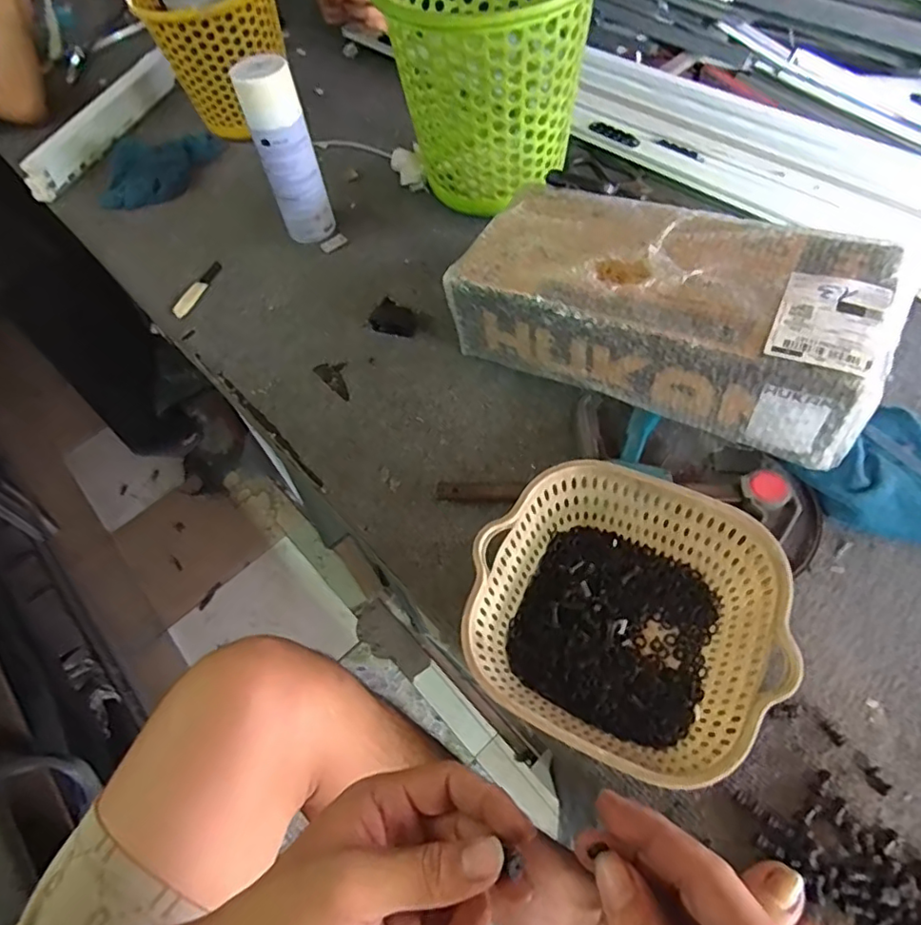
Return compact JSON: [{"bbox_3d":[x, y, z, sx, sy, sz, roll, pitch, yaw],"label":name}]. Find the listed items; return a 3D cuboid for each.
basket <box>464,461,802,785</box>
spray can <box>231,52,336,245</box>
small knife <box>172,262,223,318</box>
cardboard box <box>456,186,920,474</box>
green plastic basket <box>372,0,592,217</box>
[{"bbox_3d":[0.116,0.117,0.436,0.213,0.091,0.198,22,62,18],"label":"basket"},{"bbox_3d":[-0.214,-0.376,0.730,0.066,0.216,0.050,-18,57,-7],"label":"spray can"},{"bbox_3d":[-0.351,-0.234,0.776,0.021,0.008,0.105,12,59,13],"label":"small knife"},{"bbox_3d":[0.190,-0.154,0.557,0.387,0.110,0.174,25,63,20],"label":"cardboard box"},{"bbox_3d":[0.040,-0.477,0.734,0.231,0.244,0.250,-11,57,-1],"label":"green plastic basket"}]

